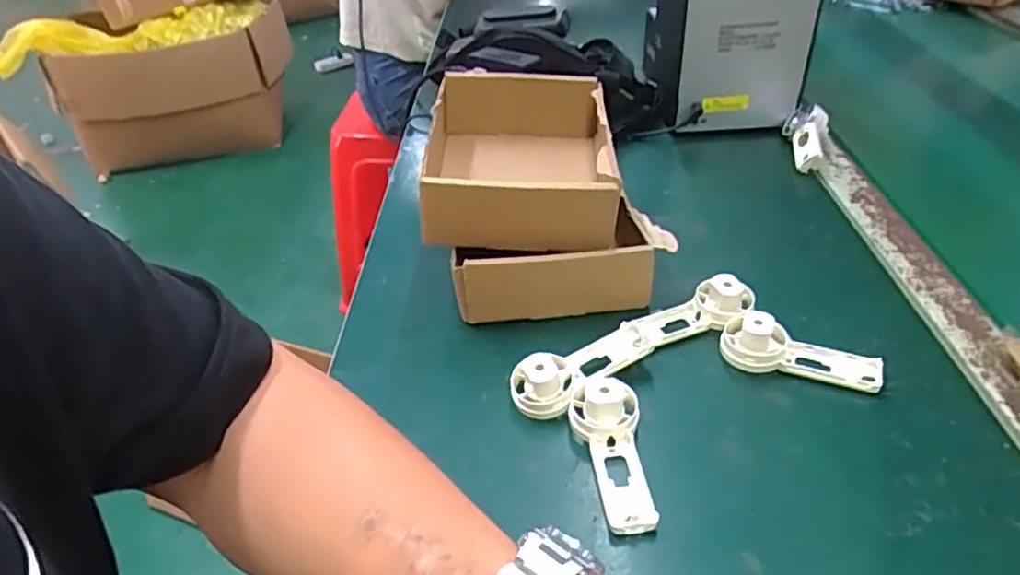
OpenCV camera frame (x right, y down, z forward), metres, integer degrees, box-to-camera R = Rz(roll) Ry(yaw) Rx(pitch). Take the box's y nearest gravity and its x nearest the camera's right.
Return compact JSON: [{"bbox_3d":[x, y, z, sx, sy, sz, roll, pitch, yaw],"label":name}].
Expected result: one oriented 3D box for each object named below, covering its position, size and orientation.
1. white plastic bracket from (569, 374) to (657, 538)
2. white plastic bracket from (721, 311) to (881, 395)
[{"bbox_3d":[0.054,0.089,0.357,0.038,0.033,0.083,-3,37,3],"label":"white plastic bracket"},{"bbox_3d":[0.180,0.040,0.409,0.093,0.028,0.032,12,40,21],"label":"white plastic bracket"}]

